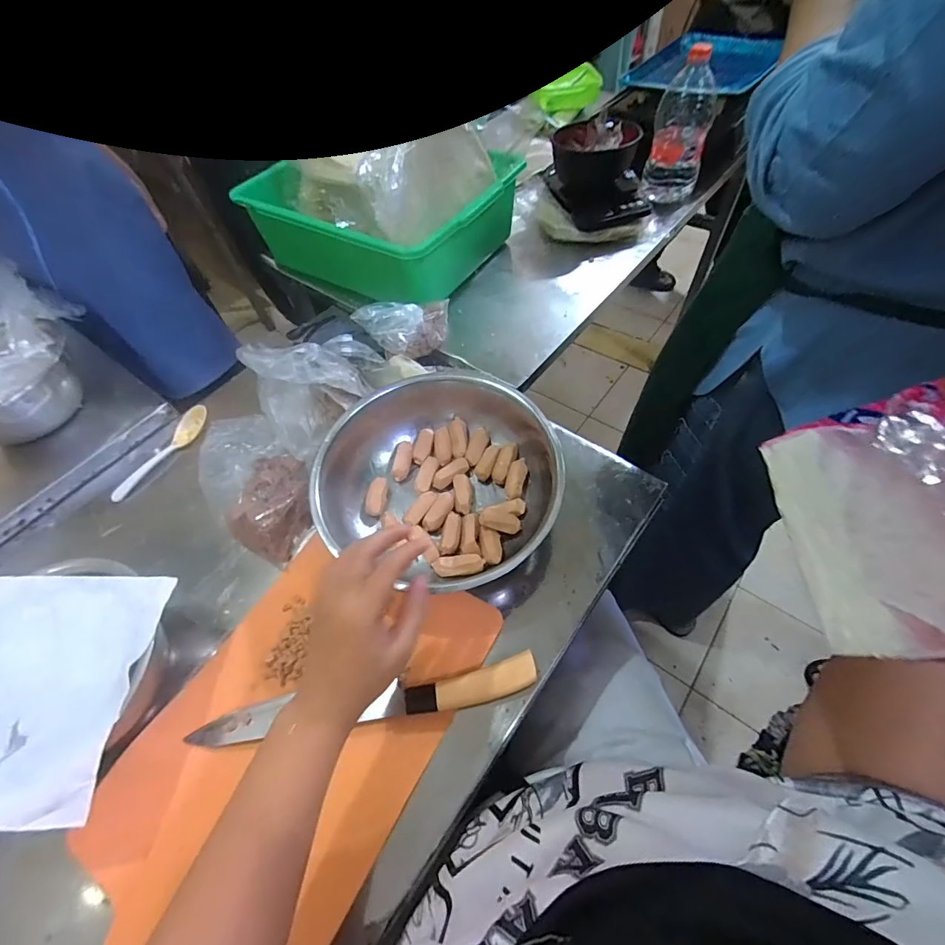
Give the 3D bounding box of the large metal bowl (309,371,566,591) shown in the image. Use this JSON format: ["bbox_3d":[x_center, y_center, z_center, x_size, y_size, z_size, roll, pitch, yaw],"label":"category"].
[{"bbox_3d":[-0.029,-0.001,0.496,0.254,0.086,0.244,-2,56,3],"label":"large metal bowl"}]

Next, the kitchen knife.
[{"bbox_3d":[-0.099,0.211,0.403,0.319,0.020,0.033,-9,56,-1],"label":"kitchen knife"}]

